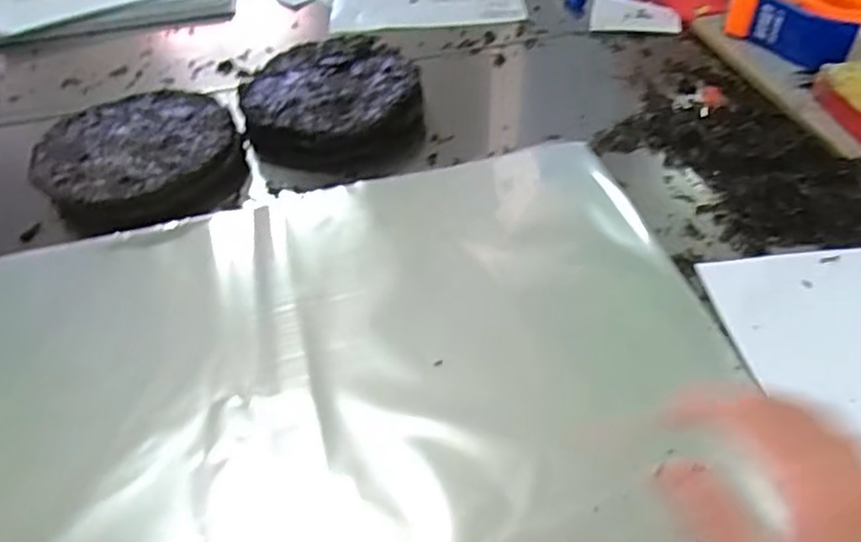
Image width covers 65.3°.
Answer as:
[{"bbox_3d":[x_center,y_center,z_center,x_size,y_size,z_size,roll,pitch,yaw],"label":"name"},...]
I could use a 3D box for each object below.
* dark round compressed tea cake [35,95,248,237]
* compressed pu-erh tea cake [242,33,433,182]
[{"bbox_3d":[-0.309,-0.126,0.725,0.200,0.046,0.193,-2,46,3],"label":"dark round compressed tea cake"},{"bbox_3d":[-0.112,-0.191,0.770,0.202,0.048,0.230,-10,46,-4],"label":"compressed pu-erh tea cake"}]

